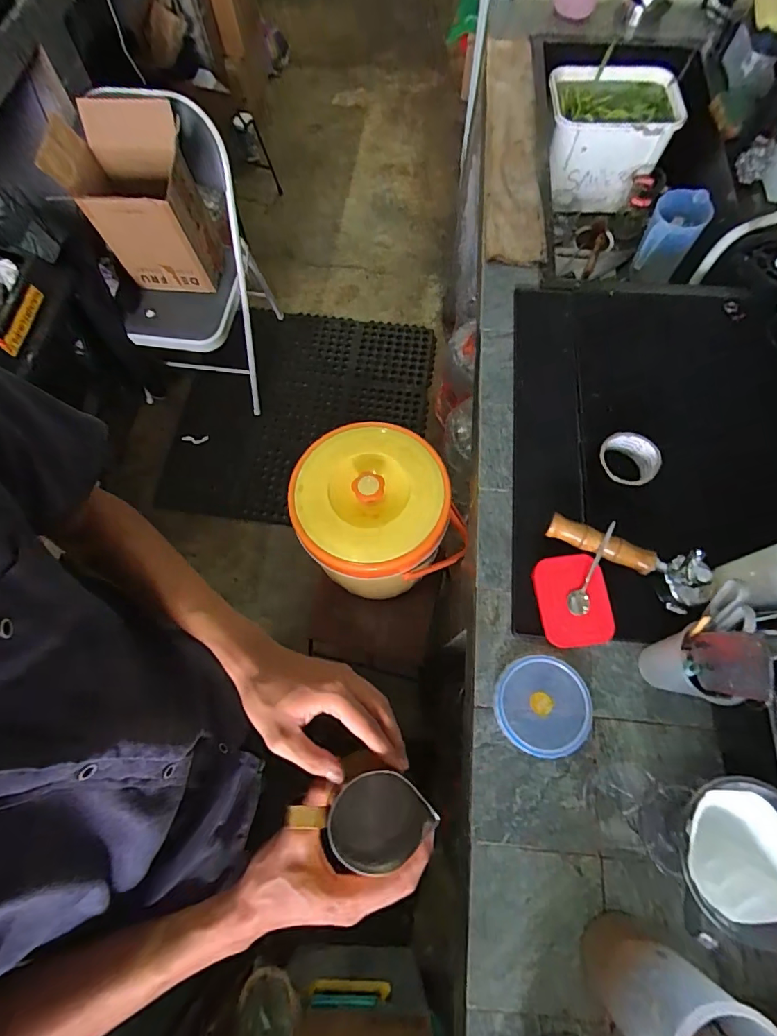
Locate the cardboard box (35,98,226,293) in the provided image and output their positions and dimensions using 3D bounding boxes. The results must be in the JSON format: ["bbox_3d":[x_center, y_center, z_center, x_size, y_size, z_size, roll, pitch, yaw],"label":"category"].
[{"bbox_3d":[-0.695,-0.864,1.318,0.326,0.380,0.280,3,71,1],"label":"cardboard box"}]

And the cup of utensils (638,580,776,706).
[{"bbox_3d":[0.359,0.153,0.531,0.084,0.189,0.101,20,72,7],"label":"cup of utensils"}]

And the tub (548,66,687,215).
[{"bbox_3d":[0.495,-0.882,1.097,0.287,0.192,0.214,11,71,4],"label":"tub"}]

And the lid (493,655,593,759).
[{"bbox_3d":[0.193,0.235,0.589,0.113,0.011,0.114,-3,71,10],"label":"lid"}]

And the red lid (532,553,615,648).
[{"bbox_3d":[0.244,0.109,0.618,0.090,0.007,0.115,-10,78,3],"label":"red lid"}]

